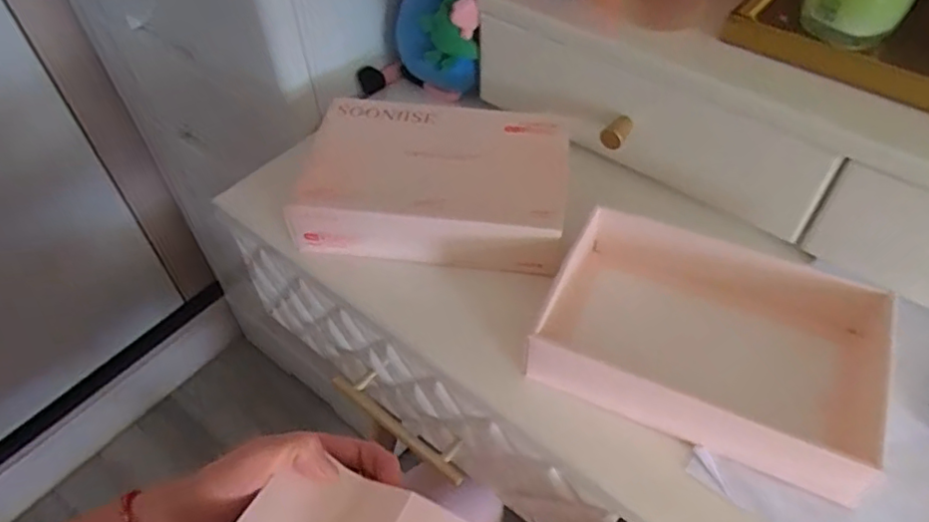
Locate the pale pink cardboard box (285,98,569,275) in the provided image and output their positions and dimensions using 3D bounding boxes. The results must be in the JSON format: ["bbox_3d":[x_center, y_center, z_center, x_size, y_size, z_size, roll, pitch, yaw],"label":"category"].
[{"bbox_3d":[-0.021,-0.063,0.502,0.204,0.047,0.134,5,50,6],"label":"pale pink cardboard box"}]

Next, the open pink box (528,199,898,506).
[{"bbox_3d":[0.157,0.043,0.408,0.194,0.042,0.150,18,52,17],"label":"open pink box"}]

